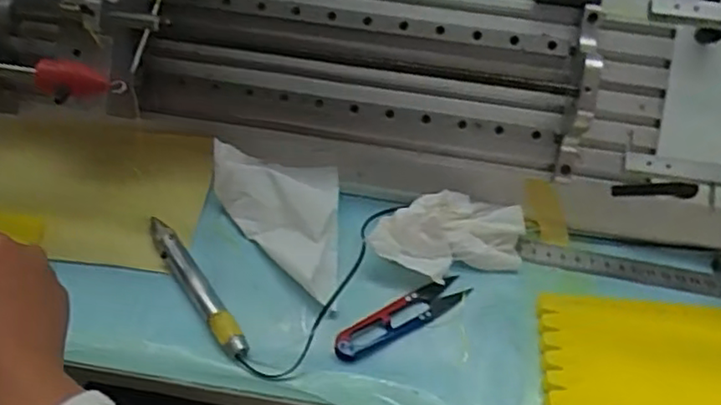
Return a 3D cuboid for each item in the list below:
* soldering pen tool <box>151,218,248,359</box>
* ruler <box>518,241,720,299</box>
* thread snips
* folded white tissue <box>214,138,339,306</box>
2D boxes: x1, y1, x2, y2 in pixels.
[{"bbox_3d":[-0.108,0.054,0.432,0.015,0.010,0.119,-28,56,-24],"label":"soldering pen tool"},{"bbox_3d":[0.188,0.047,0.465,0.151,0.004,0.017,10,58,7],"label":"ruler"},{"bbox_3d":[0.027,0.074,0.429,0.098,0.009,0.022,-25,55,-22],"label":"thread snips"},{"bbox_3d":[-0.060,0.012,0.454,0.089,0.019,0.114,1,50,-2],"label":"folded white tissue"}]

